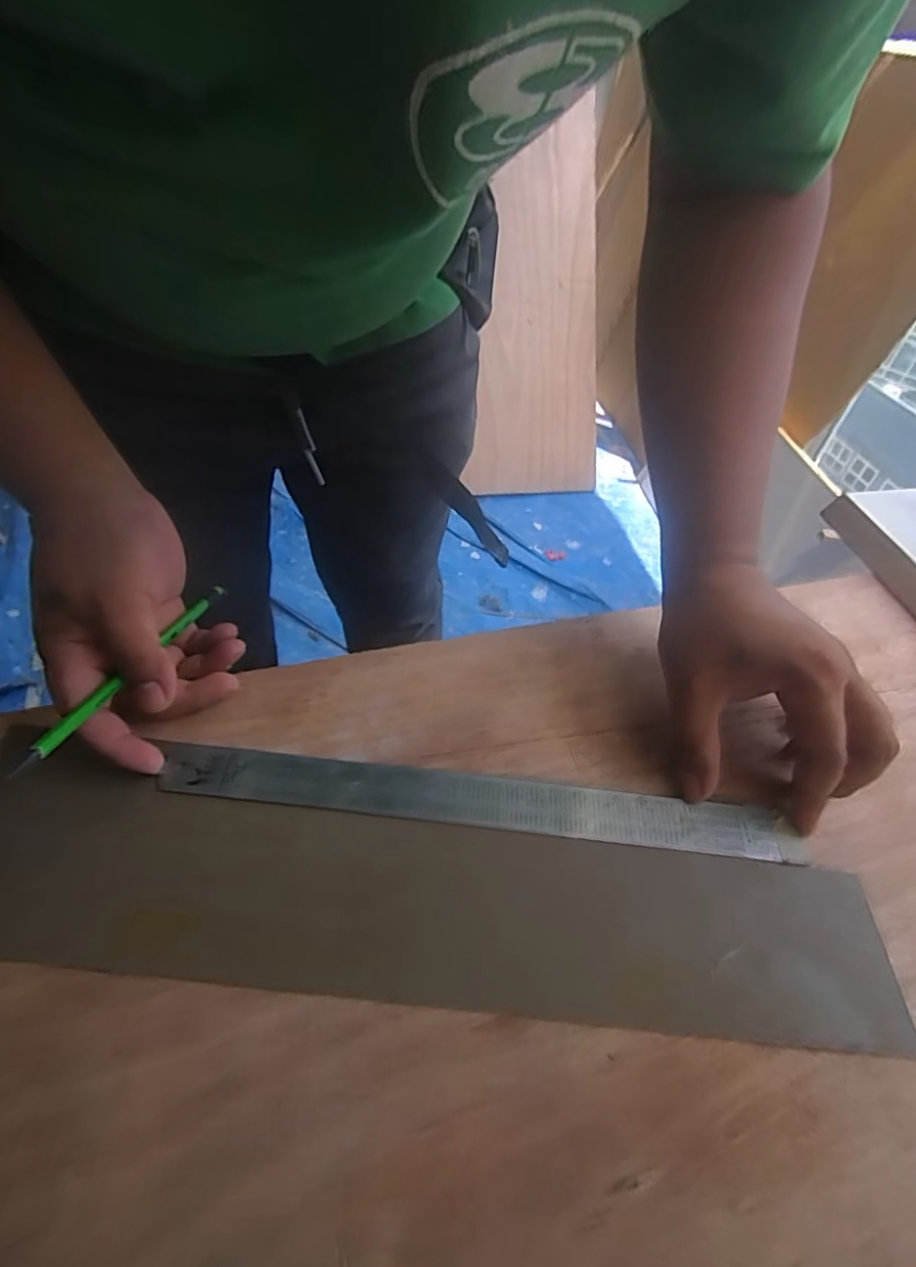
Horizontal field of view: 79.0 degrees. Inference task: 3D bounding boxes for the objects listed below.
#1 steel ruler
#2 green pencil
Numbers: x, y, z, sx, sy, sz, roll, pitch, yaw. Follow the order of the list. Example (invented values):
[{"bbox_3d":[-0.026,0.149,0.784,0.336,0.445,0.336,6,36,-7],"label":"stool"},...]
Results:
[{"bbox_3d":[0.008,0.086,0.290,0.323,0.004,0.029,6,51,2],"label":"steel ruler"},{"bbox_3d":[-0.175,0.014,0.308,0.006,0.008,0.171,9,32,5],"label":"green pencil"}]

